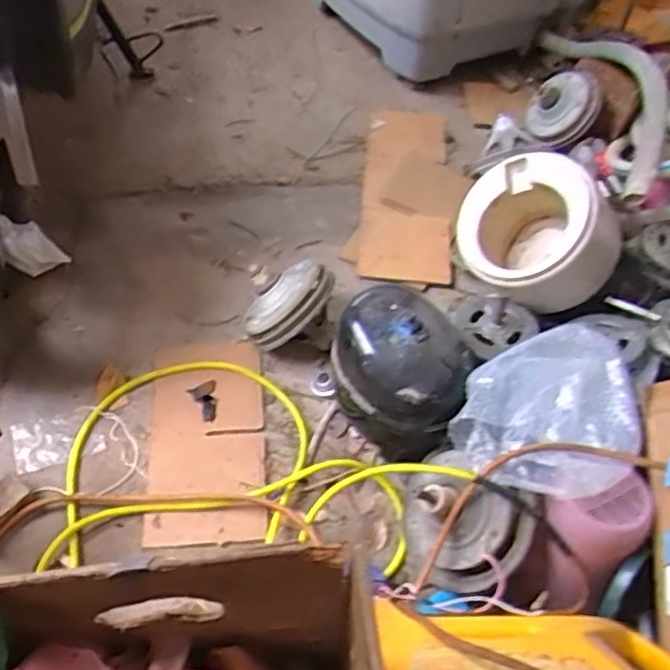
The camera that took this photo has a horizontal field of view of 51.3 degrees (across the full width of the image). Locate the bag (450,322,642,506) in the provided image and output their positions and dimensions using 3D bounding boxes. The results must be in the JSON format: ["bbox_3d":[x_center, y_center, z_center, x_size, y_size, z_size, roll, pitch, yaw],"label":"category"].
[{"bbox_3d":[0.243,0.084,0.787,0.188,0.073,0.218,22,49,14],"label":"bag"}]

